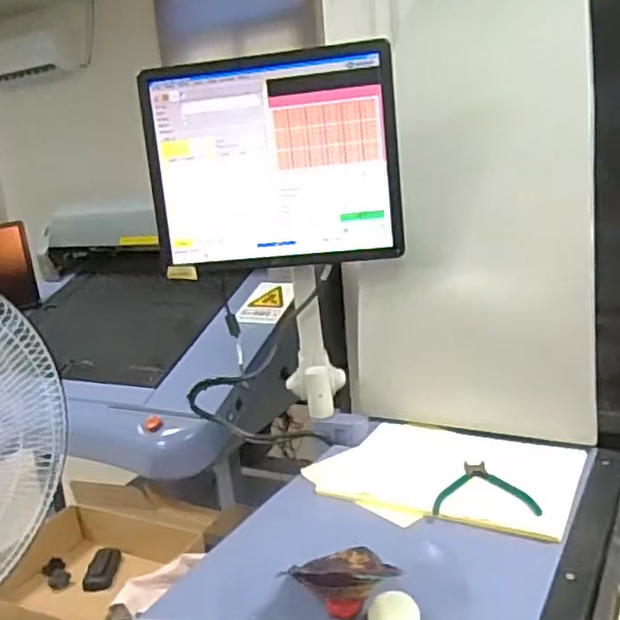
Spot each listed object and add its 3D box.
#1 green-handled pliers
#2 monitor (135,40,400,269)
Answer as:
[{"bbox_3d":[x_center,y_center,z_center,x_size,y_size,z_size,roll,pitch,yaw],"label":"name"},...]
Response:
[{"bbox_3d":[0.227,0.225,0.838,0.125,0.009,0.124,-1,15,14],"label":"green-handled pliers"},{"bbox_3d":[-0.057,-0.214,0.953,0.370,0.287,0.043,-3,13,9],"label":"monitor"}]

